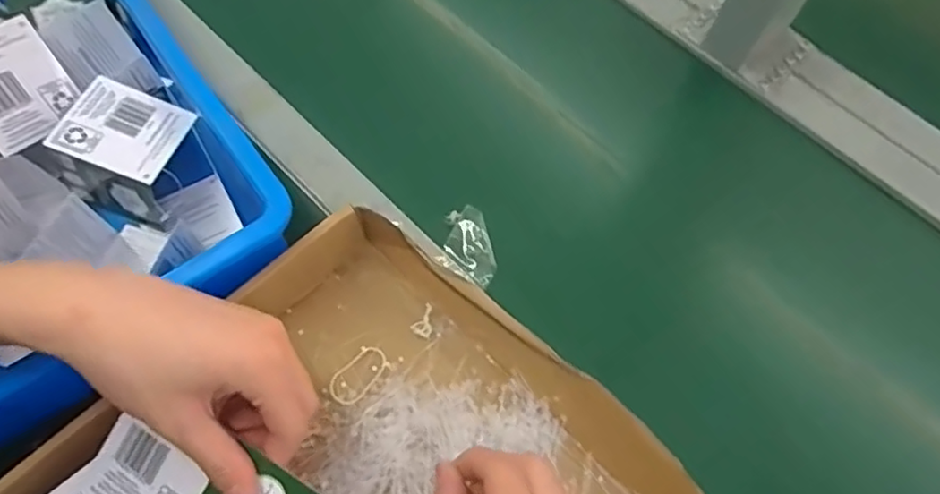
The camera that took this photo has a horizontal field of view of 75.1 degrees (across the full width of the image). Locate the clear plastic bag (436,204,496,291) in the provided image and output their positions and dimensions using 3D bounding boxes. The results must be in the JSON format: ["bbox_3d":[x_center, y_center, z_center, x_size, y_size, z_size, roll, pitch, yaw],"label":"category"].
[{"bbox_3d":[-0.004,0.001,0.463,0.039,0.014,0.062,-10,65,-7],"label":"clear plastic bag"}]

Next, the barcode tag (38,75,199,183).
[{"bbox_3d":[-0.233,-0.079,0.411,0.070,0.007,0.062,23,61,-8],"label":"barcode tag"}]

